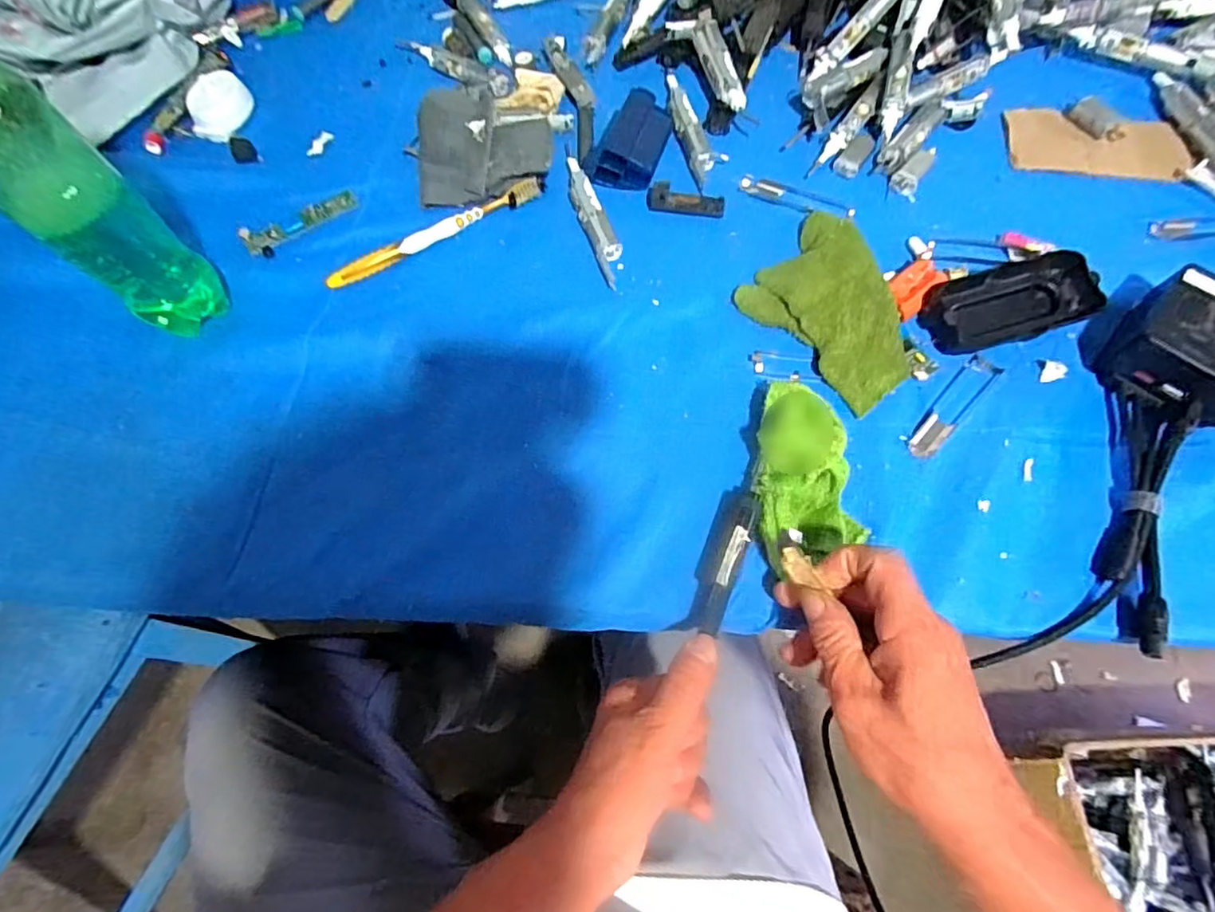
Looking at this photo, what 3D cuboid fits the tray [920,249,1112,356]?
[{"bbox_3d":[0.281,-0.107,0.414,0.113,0.028,0.052,-13,68,-2],"label":"tray"}]

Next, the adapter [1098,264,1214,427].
[{"bbox_3d":[0.379,-0.070,0.381,0.080,0.049,0.079,41,76,17],"label":"adapter"}]

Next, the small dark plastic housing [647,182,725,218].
[{"bbox_3d":[0.062,-0.204,0.466,0.061,0.020,0.014,7,69,6],"label":"small dark plastic housing"}]

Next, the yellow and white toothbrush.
[{"bbox_3d":[-0.135,-0.179,0.465,0.182,0.012,0.019,-28,69,-8],"label":"yellow and white toothbrush"}]

